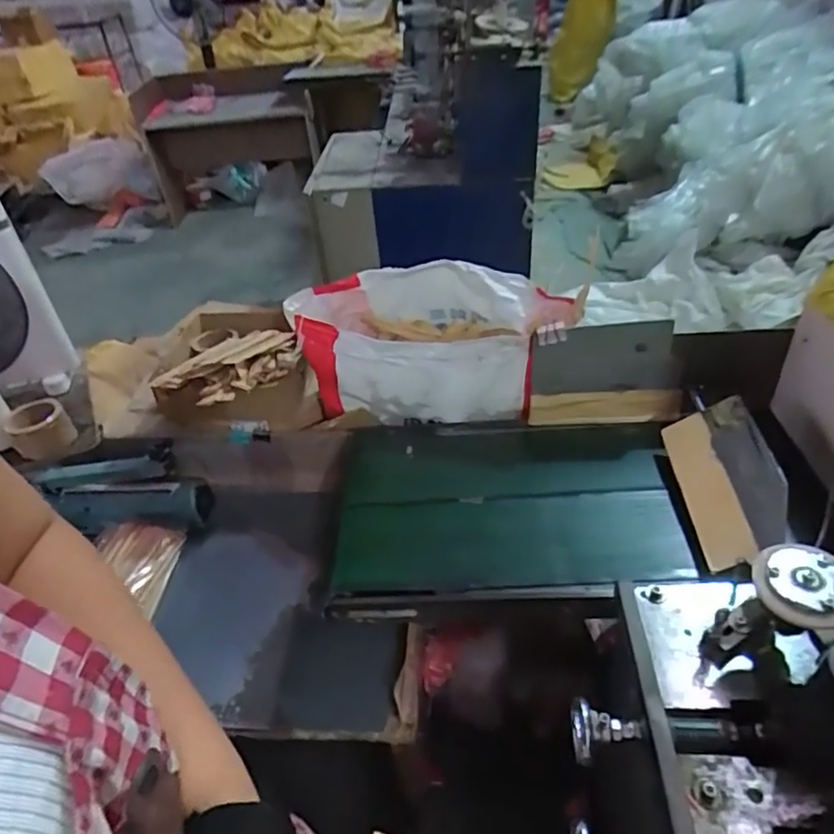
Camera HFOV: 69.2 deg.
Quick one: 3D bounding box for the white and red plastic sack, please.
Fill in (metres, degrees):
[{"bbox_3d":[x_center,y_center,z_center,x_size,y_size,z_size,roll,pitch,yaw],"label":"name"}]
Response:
[{"bbox_3d":[0.019,-0.148,1.087,0.471,0.181,0.284,0,41,8],"label":"white and red plastic sack"}]

